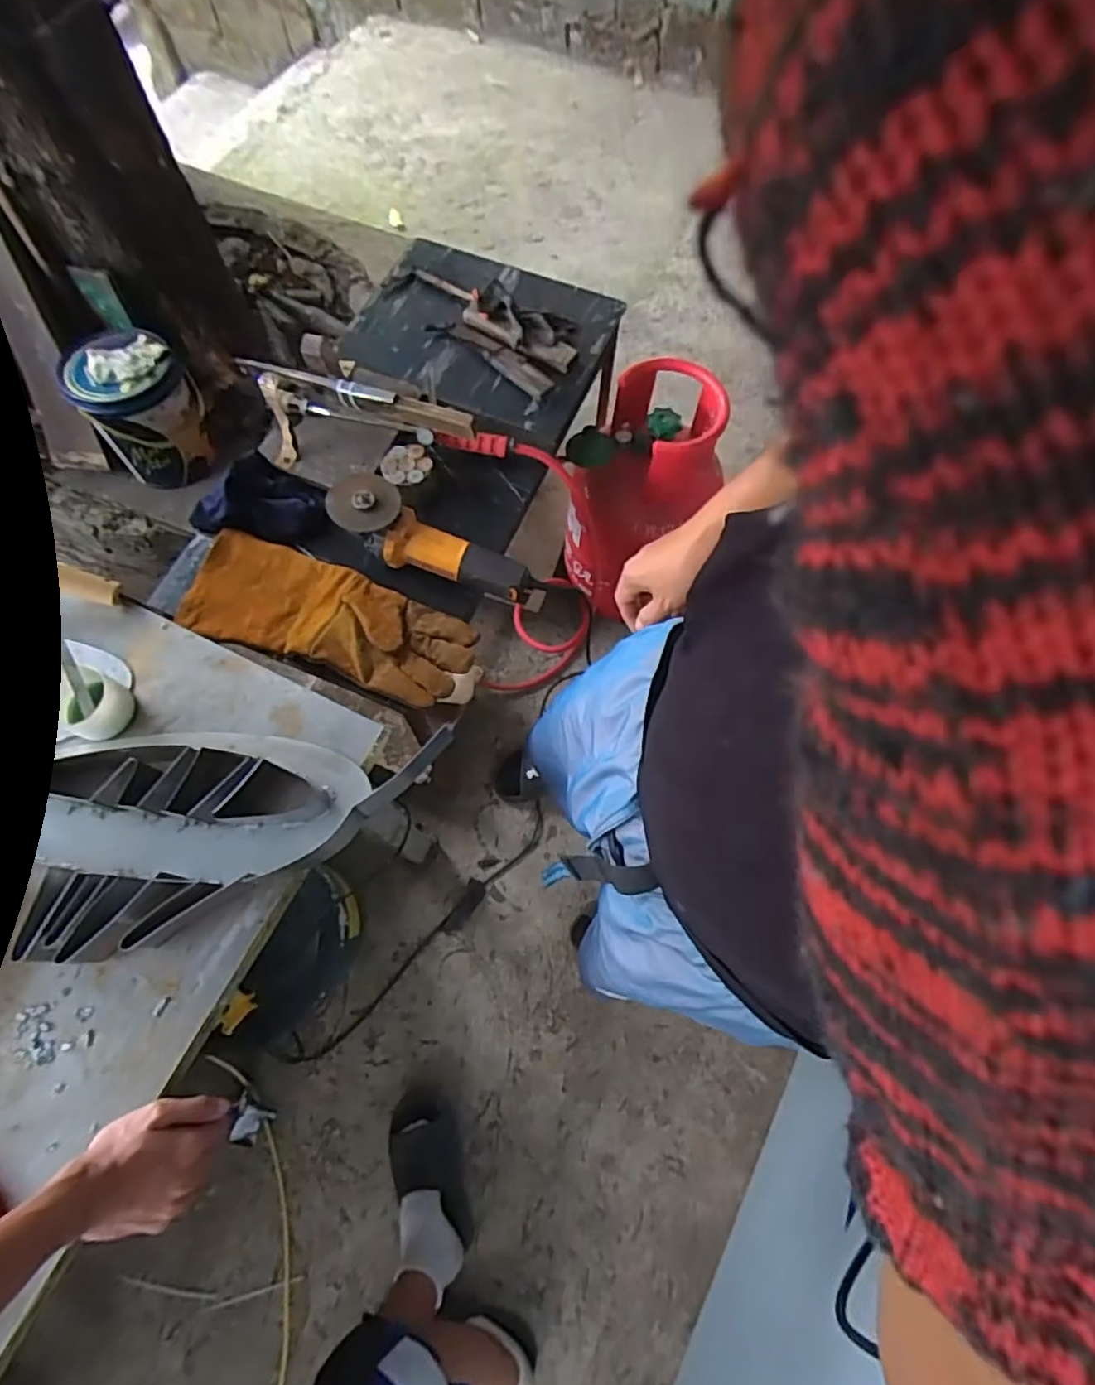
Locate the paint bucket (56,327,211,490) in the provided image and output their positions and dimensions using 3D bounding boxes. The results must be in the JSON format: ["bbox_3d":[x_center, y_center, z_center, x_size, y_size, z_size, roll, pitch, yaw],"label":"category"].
[{"bbox_3d":[-0.879,-0.623,1.447,0.222,0.260,0.247,-35,75,-13],"label":"paint bucket"}]

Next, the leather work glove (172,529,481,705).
[{"bbox_3d":[-0.306,-0.102,0.904,0.401,0.035,0.152,23,71,7],"label":"leather work glove"}]

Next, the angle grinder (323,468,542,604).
[{"bbox_3d":[-0.158,-0.204,0.911,0.294,0.075,0.085,25,68,-8],"label":"angle grinder"}]

